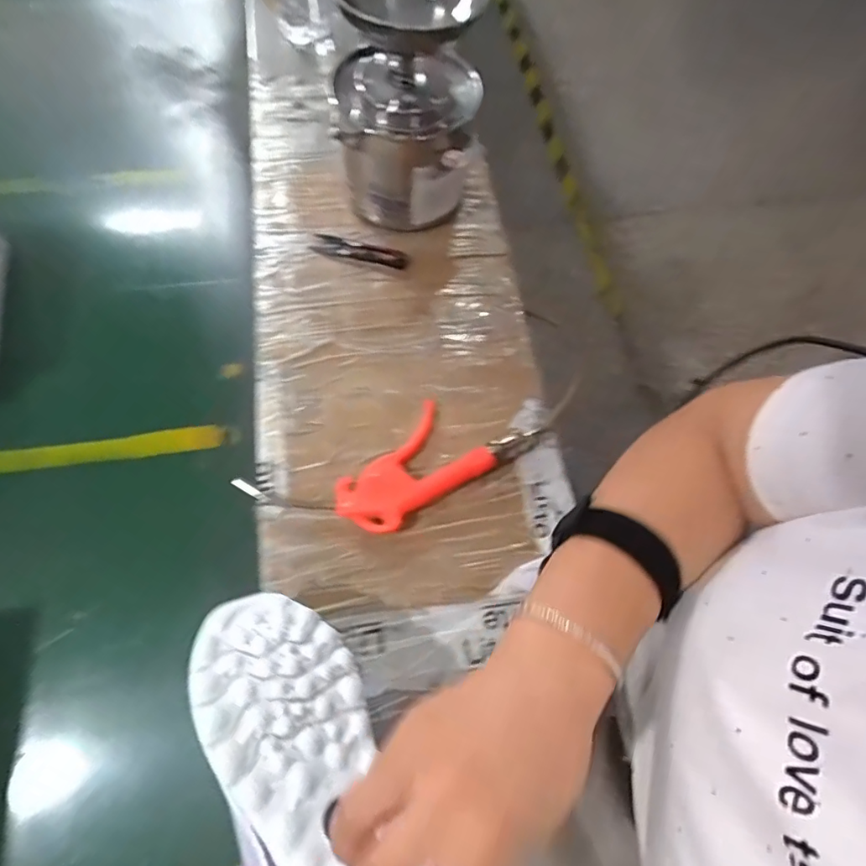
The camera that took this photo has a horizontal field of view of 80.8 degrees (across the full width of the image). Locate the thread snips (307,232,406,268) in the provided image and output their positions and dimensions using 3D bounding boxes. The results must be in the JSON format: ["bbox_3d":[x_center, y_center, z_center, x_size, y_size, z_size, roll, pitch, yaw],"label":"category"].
[{"bbox_3d":[-0.077,-0.191,0.532,0.099,0.005,0.024,14,67,5],"label":"thread snips"}]

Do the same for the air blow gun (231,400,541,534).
[{"bbox_3d":[-0.030,0.029,0.431,0.240,0.021,0.089,-26,70,-12],"label":"air blow gun"}]

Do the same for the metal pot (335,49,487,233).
[{"bbox_3d":[-0.025,-0.290,0.509,0.133,0.124,0.113,9,67,3],"label":"metal pot"}]

